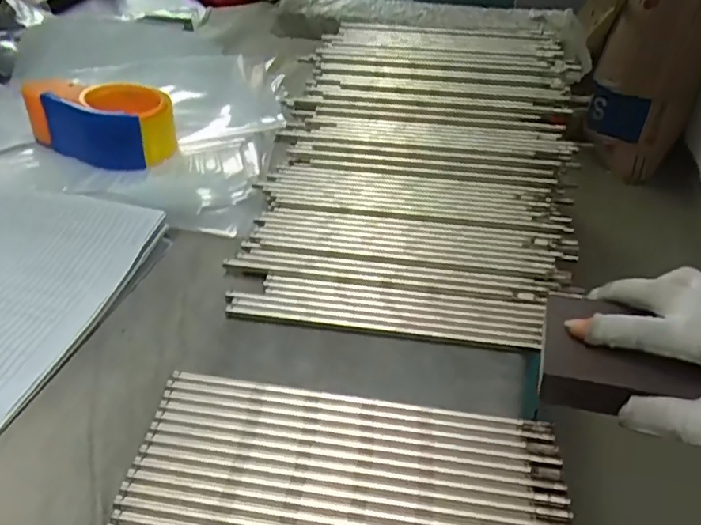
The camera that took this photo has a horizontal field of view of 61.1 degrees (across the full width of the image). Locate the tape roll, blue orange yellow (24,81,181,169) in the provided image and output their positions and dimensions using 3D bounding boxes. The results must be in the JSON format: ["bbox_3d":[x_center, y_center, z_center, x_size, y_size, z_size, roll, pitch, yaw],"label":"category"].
[{"bbox_3d":[-0.249,-0.145,0.594,0.131,0.064,0.069,10,37,12],"label":"tape roll, blue orange yellow"}]

